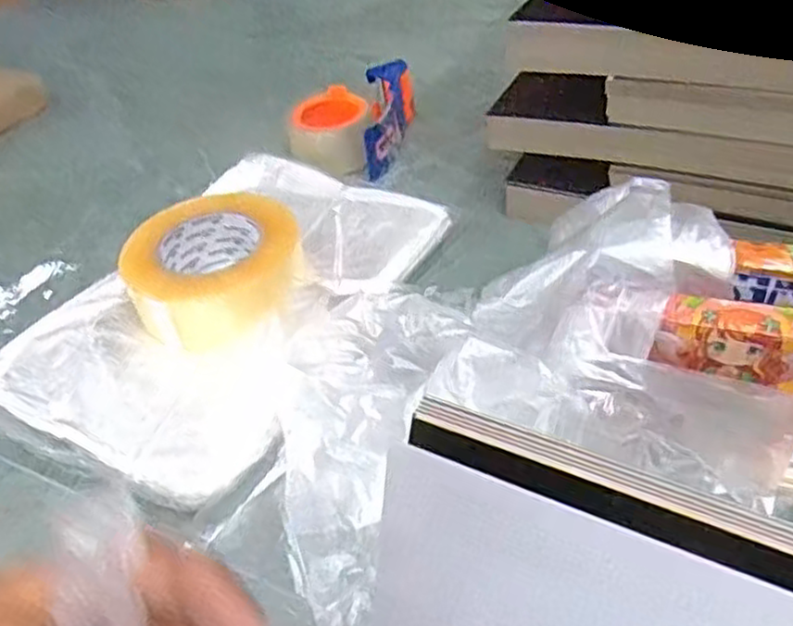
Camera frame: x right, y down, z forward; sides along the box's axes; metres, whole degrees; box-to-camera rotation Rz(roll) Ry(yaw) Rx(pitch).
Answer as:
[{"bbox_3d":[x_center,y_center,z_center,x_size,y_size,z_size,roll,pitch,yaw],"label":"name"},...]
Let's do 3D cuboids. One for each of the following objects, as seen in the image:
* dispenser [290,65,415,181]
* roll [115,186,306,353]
[{"bbox_3d":[-0.046,-0.202,0.763,0.109,0.058,0.157,8,43,17],"label":"dispenser"},{"bbox_3d":[-0.136,-0.036,0.548,0.127,0.058,0.127,-4,41,4],"label":"roll"}]

